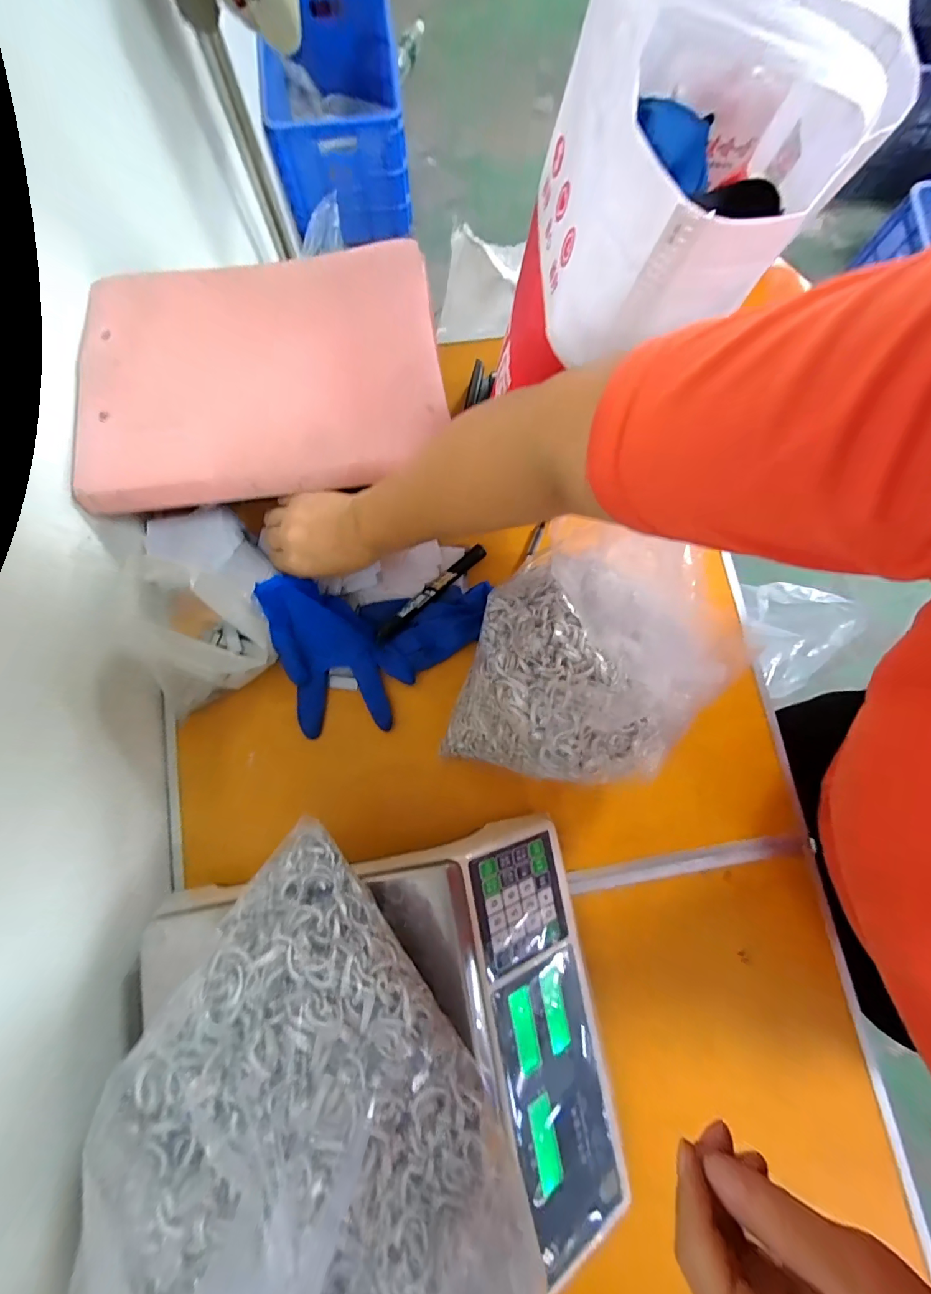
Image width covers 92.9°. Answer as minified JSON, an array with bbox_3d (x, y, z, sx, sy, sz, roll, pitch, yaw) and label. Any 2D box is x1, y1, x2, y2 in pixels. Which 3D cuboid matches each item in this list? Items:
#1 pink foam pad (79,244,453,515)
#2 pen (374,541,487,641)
[{"bbox_3d":[-0.180,-0.250,0.397,0.307,0.025,0.234,-8,80,-1],"label":"pink foam pad"},{"bbox_3d":[-0.034,-0.057,0.455,0.144,0.014,0.016,-43,82,-7],"label":"pen"}]

